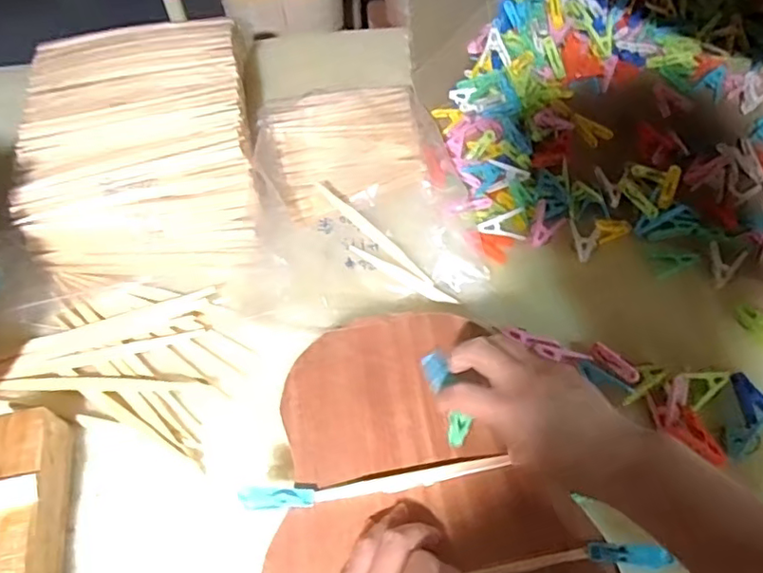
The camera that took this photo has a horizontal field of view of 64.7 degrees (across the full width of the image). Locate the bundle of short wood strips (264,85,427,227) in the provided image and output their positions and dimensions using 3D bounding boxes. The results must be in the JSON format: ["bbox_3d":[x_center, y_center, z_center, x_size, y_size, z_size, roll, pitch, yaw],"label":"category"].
[{"bbox_3d":[-0.045,-0.164,0.719,0.185,0.040,0.167,-11,57,-6],"label":"bundle of short wood strips"}]

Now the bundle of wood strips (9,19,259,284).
[{"bbox_3d":[-0.278,-0.165,0.702,0.249,0.079,0.368,-9,57,-4],"label":"bundle of wood strips"}]

